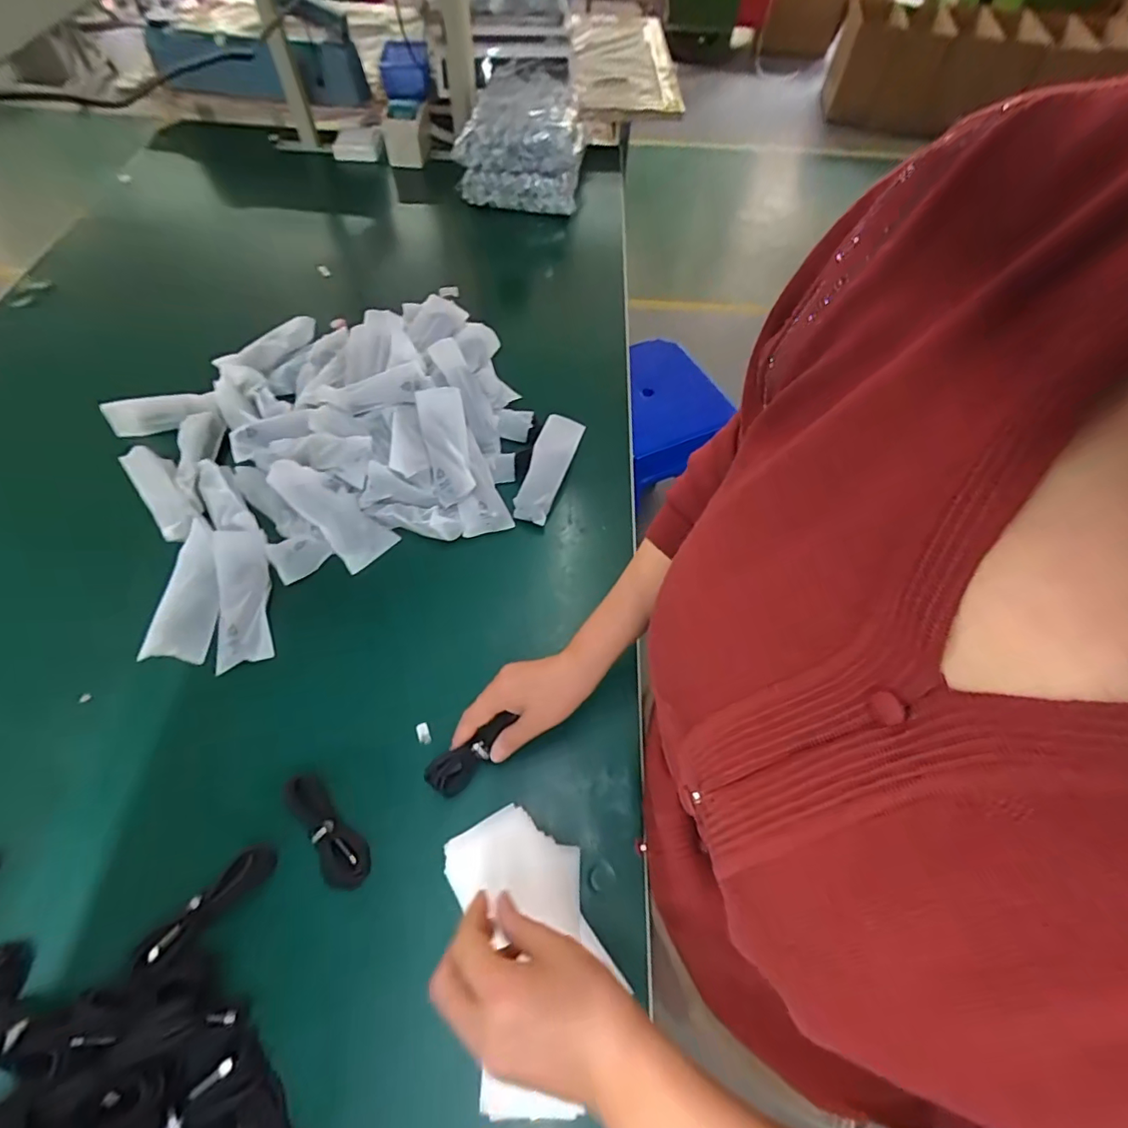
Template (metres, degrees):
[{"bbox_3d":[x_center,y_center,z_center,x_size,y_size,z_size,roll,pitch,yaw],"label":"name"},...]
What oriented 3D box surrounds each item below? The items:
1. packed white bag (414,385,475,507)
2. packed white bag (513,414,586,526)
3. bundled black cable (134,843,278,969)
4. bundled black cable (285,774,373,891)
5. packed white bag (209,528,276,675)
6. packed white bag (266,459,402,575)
[{"bbox_3d":[-0.141,-0.147,0.623,0.054,0.013,0.151,-16,74,9],"label":"packed white bag"},{"bbox_3d":[-0.022,-0.124,0.660,0.051,0.013,0.156,23,66,-3],"label":"packed white bag"},{"bbox_3d":[-0.290,0.278,0.425,0.110,0.018,0.028,-39,68,-22],"label":"bundled black cable"},{"bbox_3d":[-0.210,0.231,0.456,0.035,0.009,0.109,-35,67,-21],"label":"bundled black cable"},{"bbox_3d":[-0.349,0.032,0.563,0.056,0.033,0.158,-13,61,-10],"label":"packed white bag"},{"bbox_3d":[-0.272,-0.063,0.604,0.154,0.016,0.063,43,65,-2],"label":"packed white bag"}]

